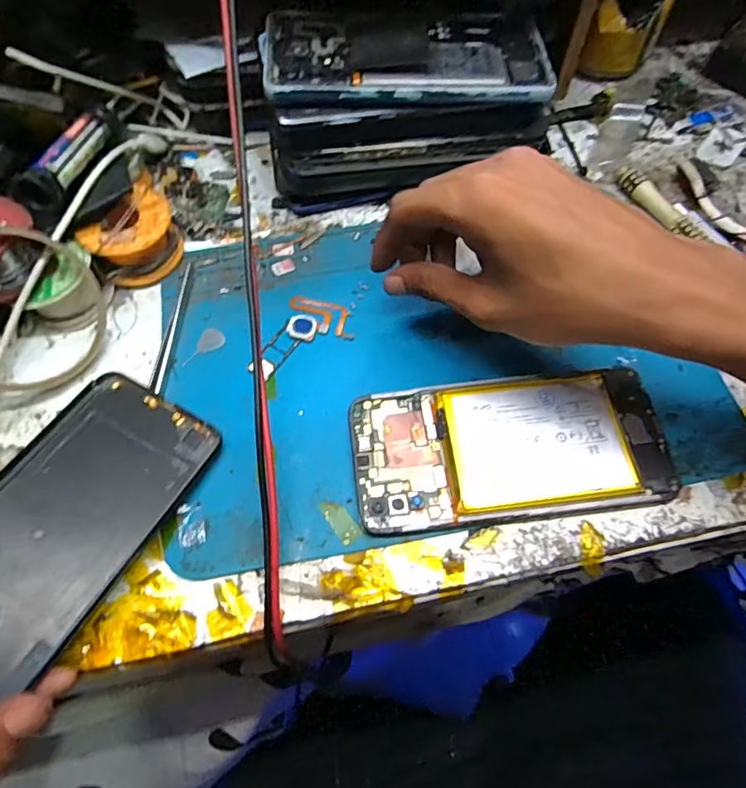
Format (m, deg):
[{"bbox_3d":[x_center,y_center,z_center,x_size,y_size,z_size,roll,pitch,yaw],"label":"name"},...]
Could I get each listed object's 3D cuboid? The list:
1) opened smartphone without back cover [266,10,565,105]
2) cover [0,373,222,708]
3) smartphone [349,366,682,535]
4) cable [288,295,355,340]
[{"bbox_3d":[0.019,-0.191,0.286,0.157,0.014,0.075,-4,65,-1],"label":"opened smartphone without back cover"},{"bbox_3d":[-0.147,0.062,0.231,0.079,0.007,0.155,28,61,7],"label":"cover"},{"bbox_3d":[0.068,0.027,0.255,0.152,0.011,0.071,-6,64,-2],"label":"smartphone"},{"bbox_3d":[-0.030,-0.046,0.295,0.042,0.004,0.022,13,65,8],"label":"cable"}]

